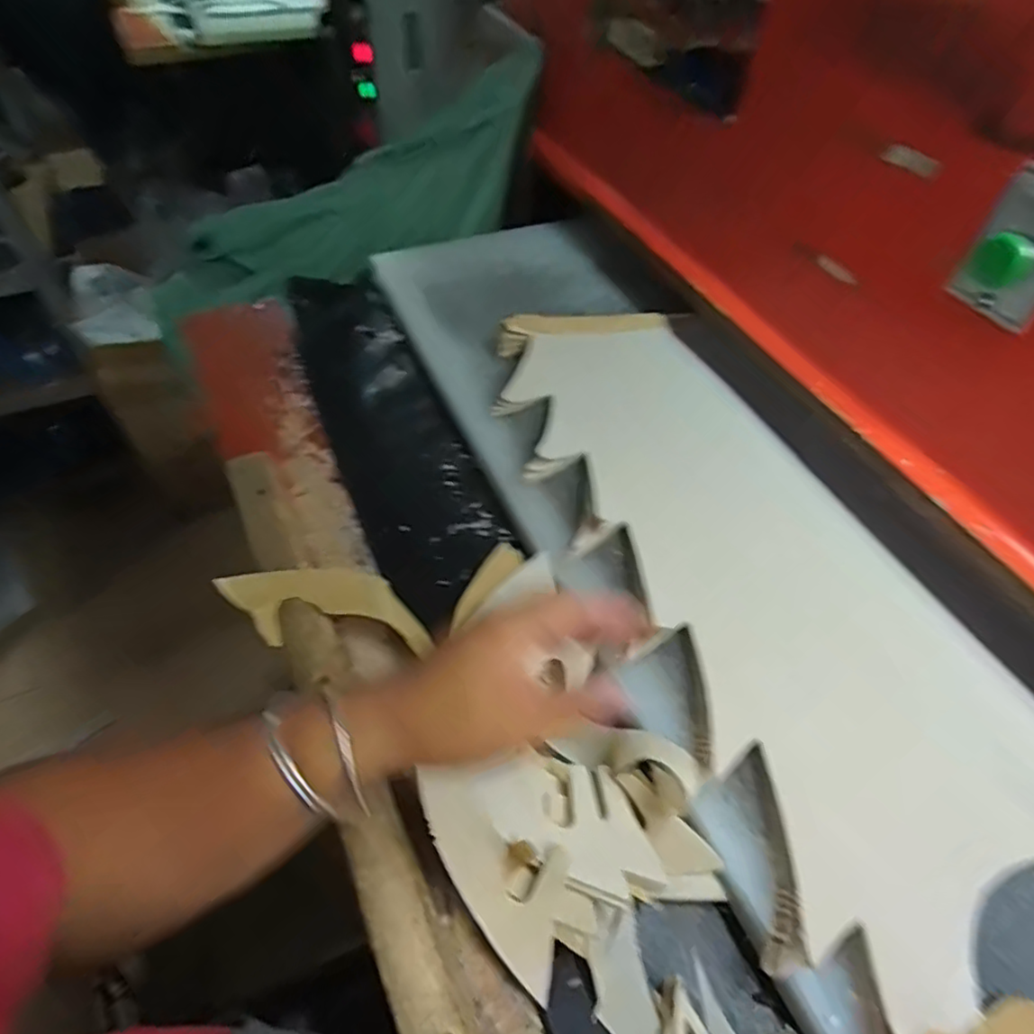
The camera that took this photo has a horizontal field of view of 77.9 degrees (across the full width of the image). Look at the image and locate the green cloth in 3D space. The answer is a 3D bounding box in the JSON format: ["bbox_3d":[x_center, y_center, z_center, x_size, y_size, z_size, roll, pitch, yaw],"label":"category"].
[{"bbox_3d":[-0.259,-0.454,0.984,0.676,0.179,0.057,-17,14,18],"label":"green cloth"}]

